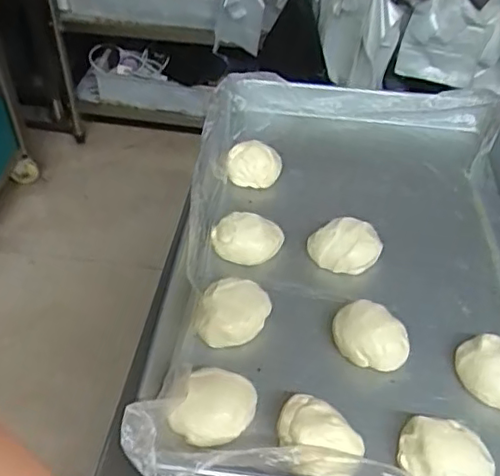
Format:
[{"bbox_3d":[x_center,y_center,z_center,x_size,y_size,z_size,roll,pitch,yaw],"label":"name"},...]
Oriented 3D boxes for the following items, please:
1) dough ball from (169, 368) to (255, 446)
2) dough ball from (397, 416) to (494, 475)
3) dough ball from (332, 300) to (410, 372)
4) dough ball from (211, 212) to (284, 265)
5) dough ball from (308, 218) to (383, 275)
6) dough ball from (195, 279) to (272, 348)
[{"bbox_3d":[-0.030,0.160,0.560,0.063,0.047,0.068,0,45,0],"label":"dough ball"},{"bbox_3d":[0.168,0.192,0.525,0.077,0.043,0.064,4,46,4],"label":"dough ball"},{"bbox_3d":[0.120,0.097,0.614,0.062,0.045,0.080,-22,50,-20],"label":"dough ball"},{"bbox_3d":[-0.003,-0.002,0.704,0.084,0.038,0.060,0,45,-1],"label":"dough ball"},{"bbox_3d":[0.111,0.006,0.705,0.073,0.038,0.076,-30,53,-26],"label":"dough ball"},{"bbox_3d":[-0.017,0.075,0.634,0.078,0.041,0.069,-4,46,-4],"label":"dough ball"}]

